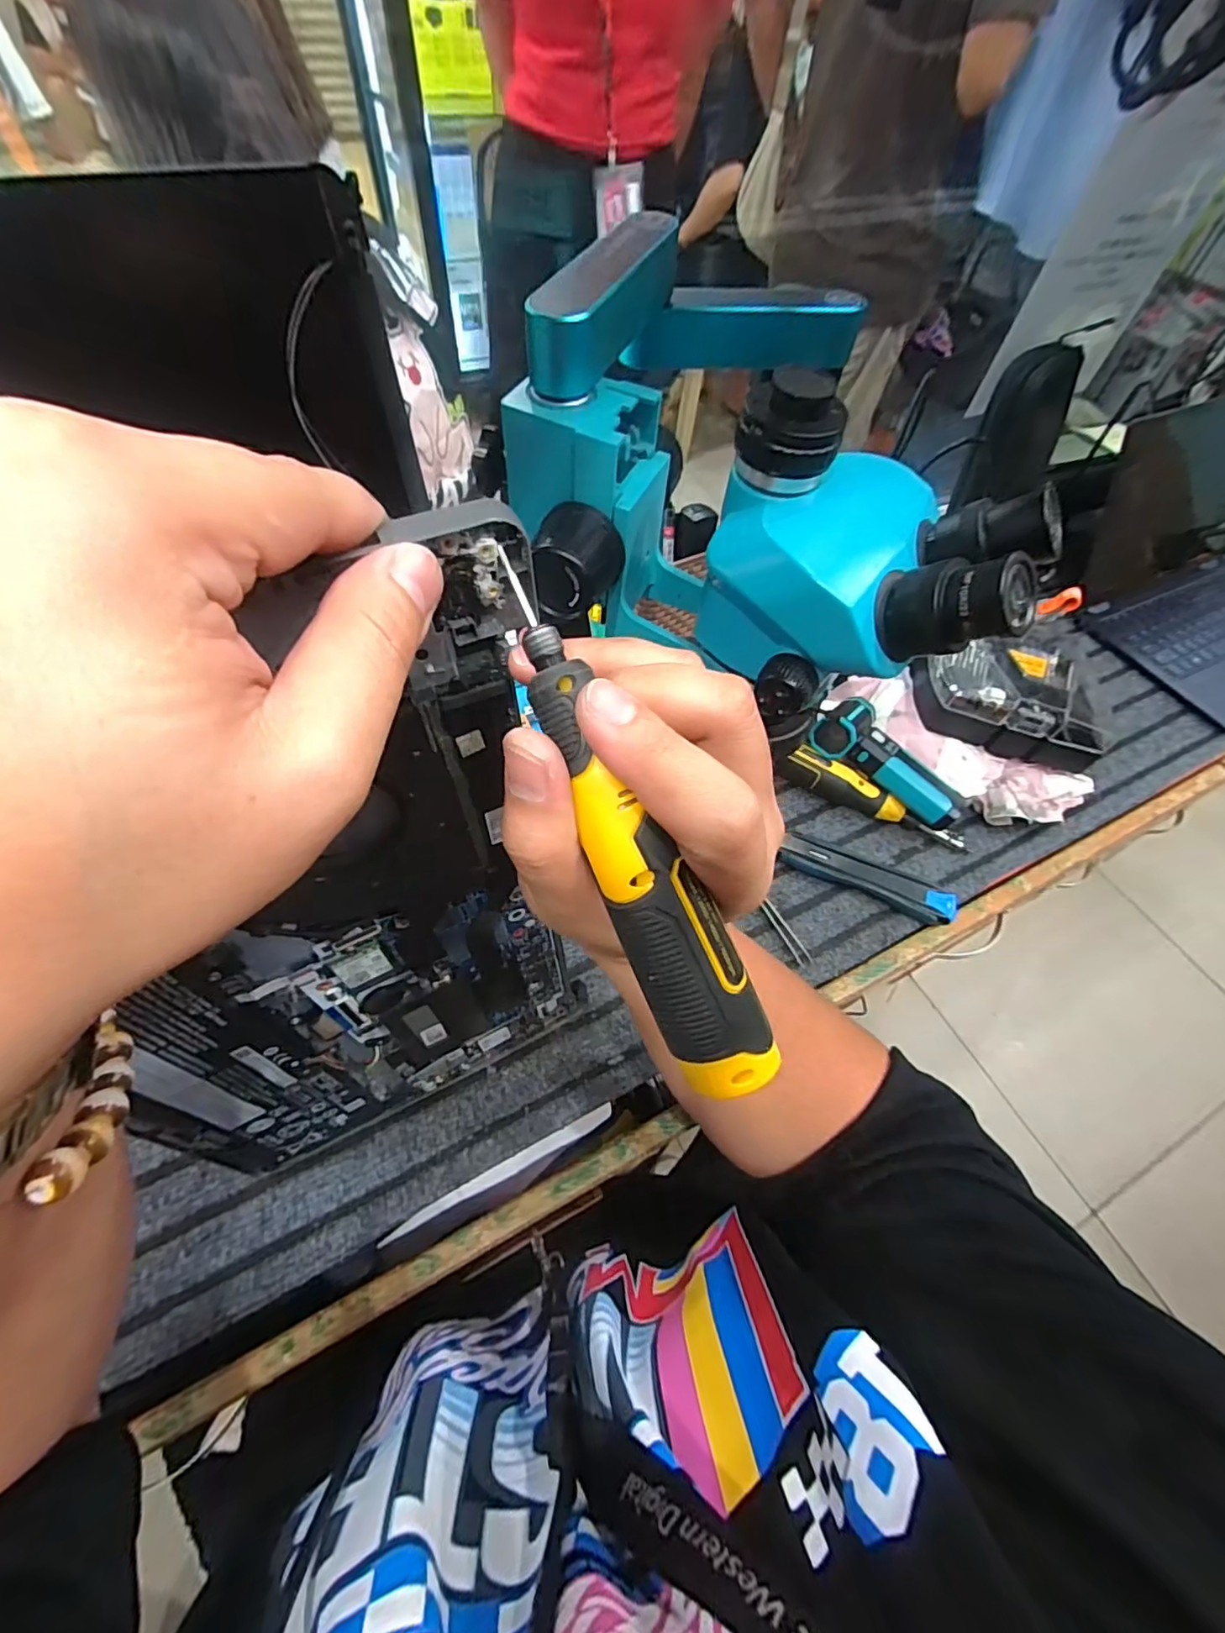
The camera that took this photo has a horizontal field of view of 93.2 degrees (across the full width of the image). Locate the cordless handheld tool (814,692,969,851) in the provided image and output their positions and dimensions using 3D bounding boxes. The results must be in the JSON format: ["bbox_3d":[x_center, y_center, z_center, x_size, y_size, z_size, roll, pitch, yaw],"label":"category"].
[{"bbox_3d":[0.264,-0.053,0.528,0.161,0.054,0.088,32,60,15],"label":"cordless handheld tool"}]

